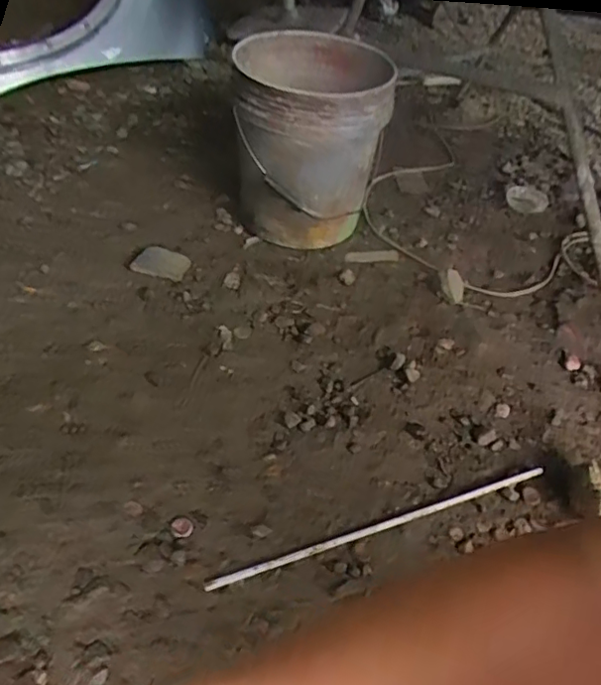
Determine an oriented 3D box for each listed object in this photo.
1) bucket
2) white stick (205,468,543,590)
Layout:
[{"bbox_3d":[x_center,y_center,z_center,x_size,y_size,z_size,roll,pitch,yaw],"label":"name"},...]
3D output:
[{"bbox_3d":[0.016,-0.401,1.139,0.265,0.332,0.321,8,46,1],"label":"bucket"},{"bbox_3d":[0.115,0.236,0.741,0.478,0.018,0.015,-12,49,-18],"label":"white stick"}]

